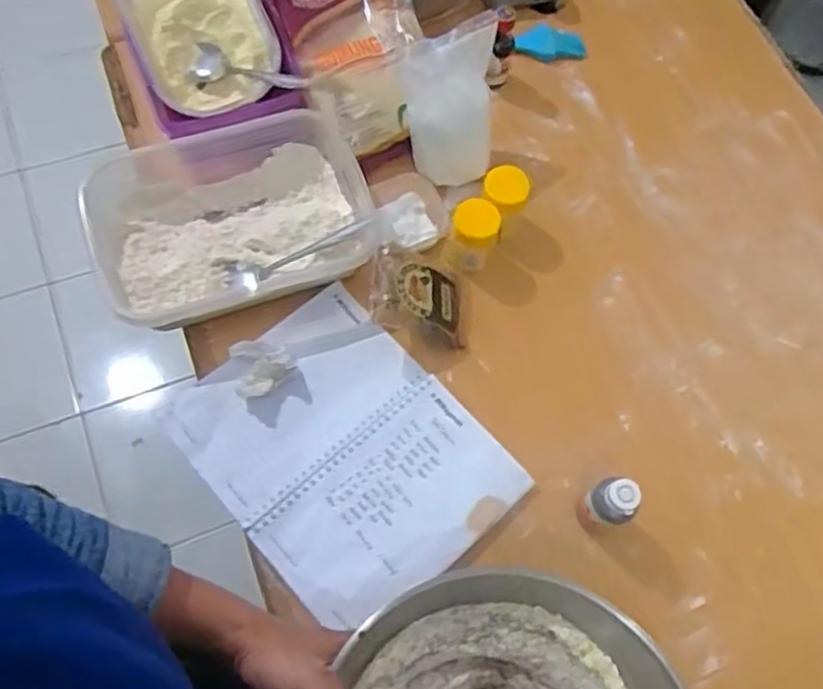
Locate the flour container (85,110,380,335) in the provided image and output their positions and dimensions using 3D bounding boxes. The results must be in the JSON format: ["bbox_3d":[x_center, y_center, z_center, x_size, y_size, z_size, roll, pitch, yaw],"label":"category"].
[{"bbox_3d":[-0.166,-0.115,0.694,0.256,0.062,0.177,-17,68,-11],"label":"flour container"}]

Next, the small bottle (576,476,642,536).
[{"bbox_3d":[0.159,0.133,0.598,0.031,0.079,0.034,1,66,-3],"label":"small bottle"}]

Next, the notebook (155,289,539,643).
[{"bbox_3d":[-0.058,0.092,0.635,0.207,0.011,0.261,-39,74,-18],"label":"notebook"}]

